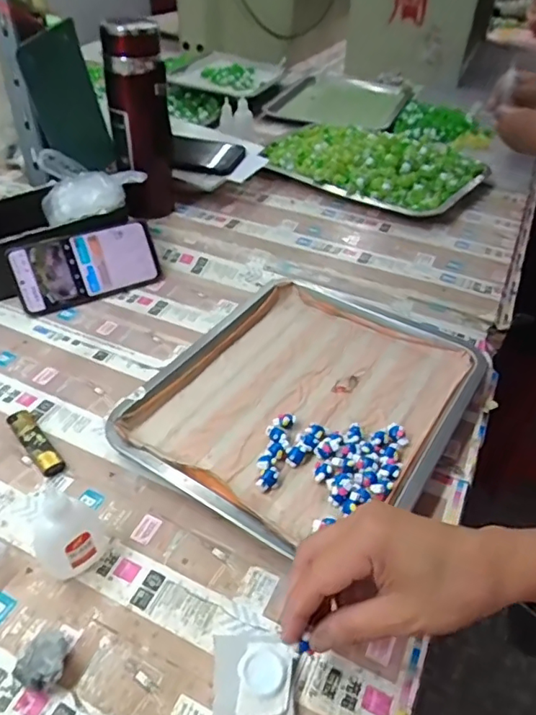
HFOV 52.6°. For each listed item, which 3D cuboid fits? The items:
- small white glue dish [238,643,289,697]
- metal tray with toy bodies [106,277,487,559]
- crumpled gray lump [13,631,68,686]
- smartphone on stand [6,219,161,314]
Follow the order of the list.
[{"bbox_3d":[-0.003,0.197,0.340,0.029,0.011,0.028,2,40,-2],"label":"small white glue dish"},{"bbox_3d":[0.035,0.039,0.525,0.265,0.036,0.301,25,45,23],"label":"metal tray with toy bodies"},{"bbox_3d":[-0.141,0.193,0.345,0.028,0.020,0.032,19,43,16],"label":"crumpled gray lump"},{"bbox_3d":[-0.213,-0.110,0.640,0.162,0.076,0.009,-19,17,-23],"label":"smartphone on stand"}]

